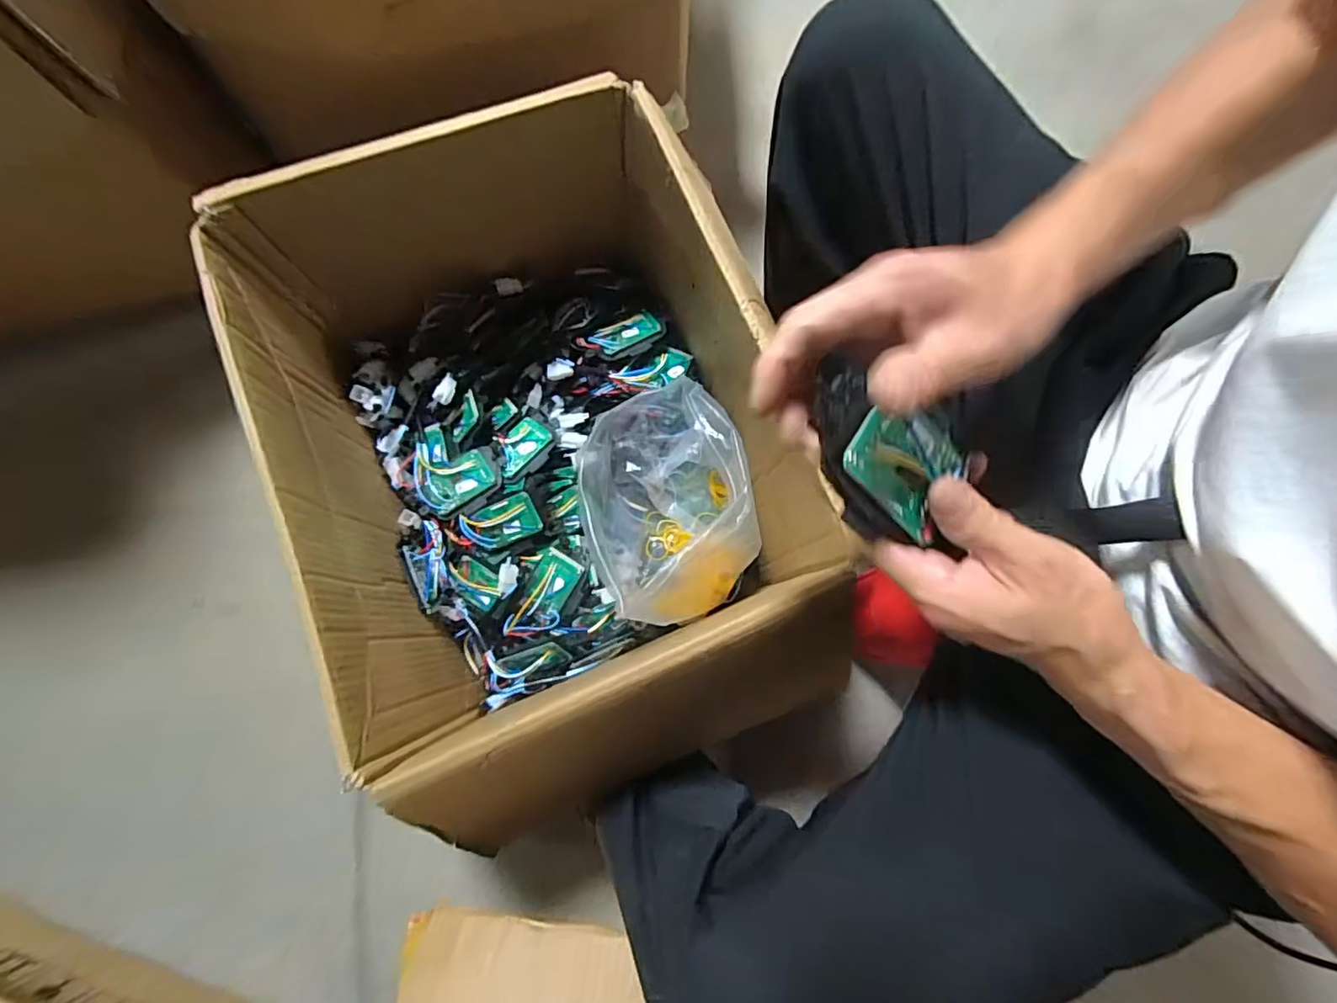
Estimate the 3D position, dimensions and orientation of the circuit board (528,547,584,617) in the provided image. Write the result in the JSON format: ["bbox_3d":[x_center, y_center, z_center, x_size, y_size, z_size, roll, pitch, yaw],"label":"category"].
[{"bbox_3d":[-0.138,0.098,0.668,0.049,0.011,0.074,28,79,5],"label":"circuit board"}]

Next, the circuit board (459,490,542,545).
[{"bbox_3d":[-0.198,0.024,0.669,0.090,0.009,0.051,-20,95,4],"label":"circuit board"}]

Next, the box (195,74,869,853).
[{"bbox_3d":[-0.121,-0.065,0.589,0.425,0.278,0.605,-23,79,-6],"label":"box"}]

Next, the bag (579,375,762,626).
[{"bbox_3d":[-0.001,-0.001,0.628,0.164,0.141,0.244,-16,79,-5],"label":"bag"}]

